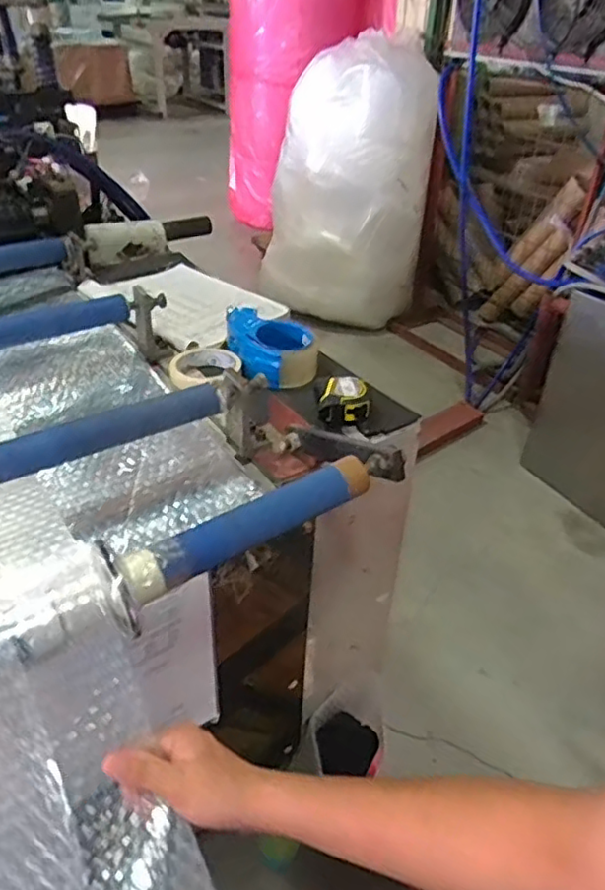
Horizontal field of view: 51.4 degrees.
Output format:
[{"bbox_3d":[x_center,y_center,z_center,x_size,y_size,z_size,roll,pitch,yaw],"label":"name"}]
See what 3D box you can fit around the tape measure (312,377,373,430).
[{"bbox_3d":[0.050,-0.059,0.792,0.067,0.035,0.076,-4,36,-10],"label":"tape measure"}]

